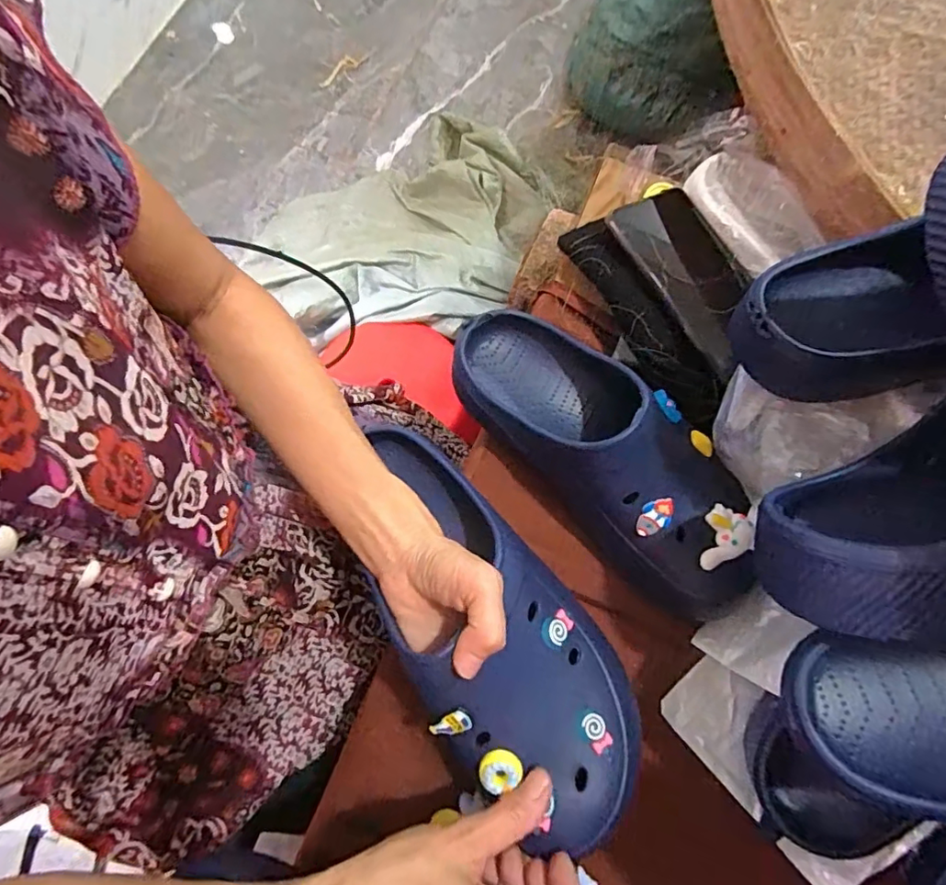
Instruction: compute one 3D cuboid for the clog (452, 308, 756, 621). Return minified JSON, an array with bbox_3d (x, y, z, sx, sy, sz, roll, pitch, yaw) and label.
[{"bbox_3d":[0.091,-0.002,0.387,0.101,0.080,0.261,-43,77,-12],"label":"clog"}]

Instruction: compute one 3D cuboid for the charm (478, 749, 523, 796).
[{"bbox_3d":[0.015,0.185,0.315,0.024,0.004,0.021,-8,73,-2],"label":"charm"}]

